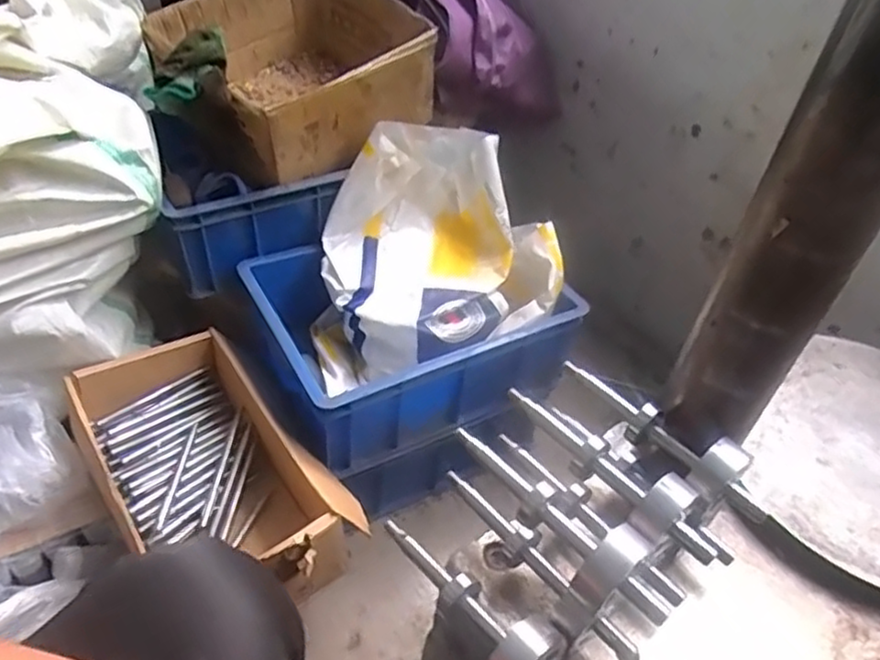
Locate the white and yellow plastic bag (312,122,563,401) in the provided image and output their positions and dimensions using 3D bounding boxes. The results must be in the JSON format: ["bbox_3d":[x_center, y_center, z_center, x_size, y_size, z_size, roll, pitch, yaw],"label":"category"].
[{"bbox_3d":[-0.013,-0.101,0.970,0.321,0.247,0.273,-4,44,-13],"label":"white and yellow plastic bag"}]

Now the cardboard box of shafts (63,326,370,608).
[{"bbox_3d":[-0.275,0.161,0.822,0.216,0.110,0.385,-26,52,-31],"label":"cardboard box of shafts"}]

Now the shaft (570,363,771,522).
[{"bbox_3d":[0.149,0.065,0.465,0.037,0.032,0.158,-21,50,-28],"label":"shaft"}]

